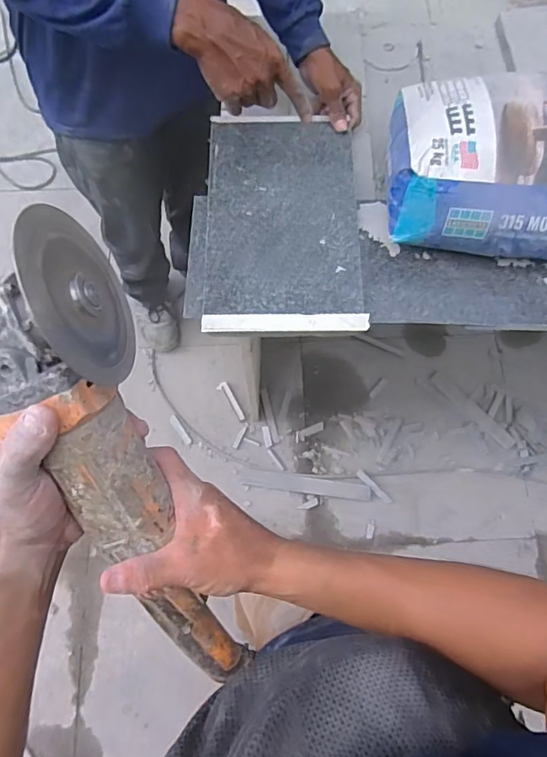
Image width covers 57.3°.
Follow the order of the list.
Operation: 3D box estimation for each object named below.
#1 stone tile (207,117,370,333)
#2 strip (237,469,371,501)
[{"bbox_3d":[0.015,-0.233,0.725,0.217,0.018,0.359,0,71,0],"label":"stone tile"},{"bbox_3d":[0.088,0.292,1.382,0.354,0.008,0.048,7,71,2],"label":"strip"}]

